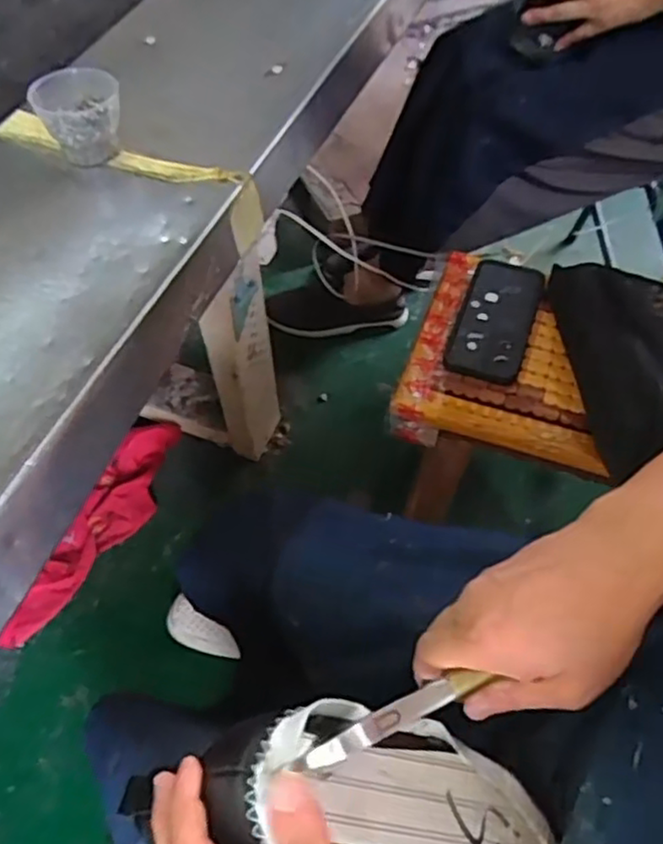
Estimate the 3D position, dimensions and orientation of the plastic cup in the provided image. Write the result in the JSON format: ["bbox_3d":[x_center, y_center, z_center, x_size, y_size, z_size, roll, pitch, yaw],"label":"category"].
[{"bbox_3d":[-0.193,-0.232,0.527,0.066,0.053,0.053,-20,59,-12],"label":"plastic cup"}]

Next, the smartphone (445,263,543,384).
[{"bbox_3d":[0.183,-0.116,0.756,0.079,0.013,0.173,17,59,12],"label":"smartphone"}]

